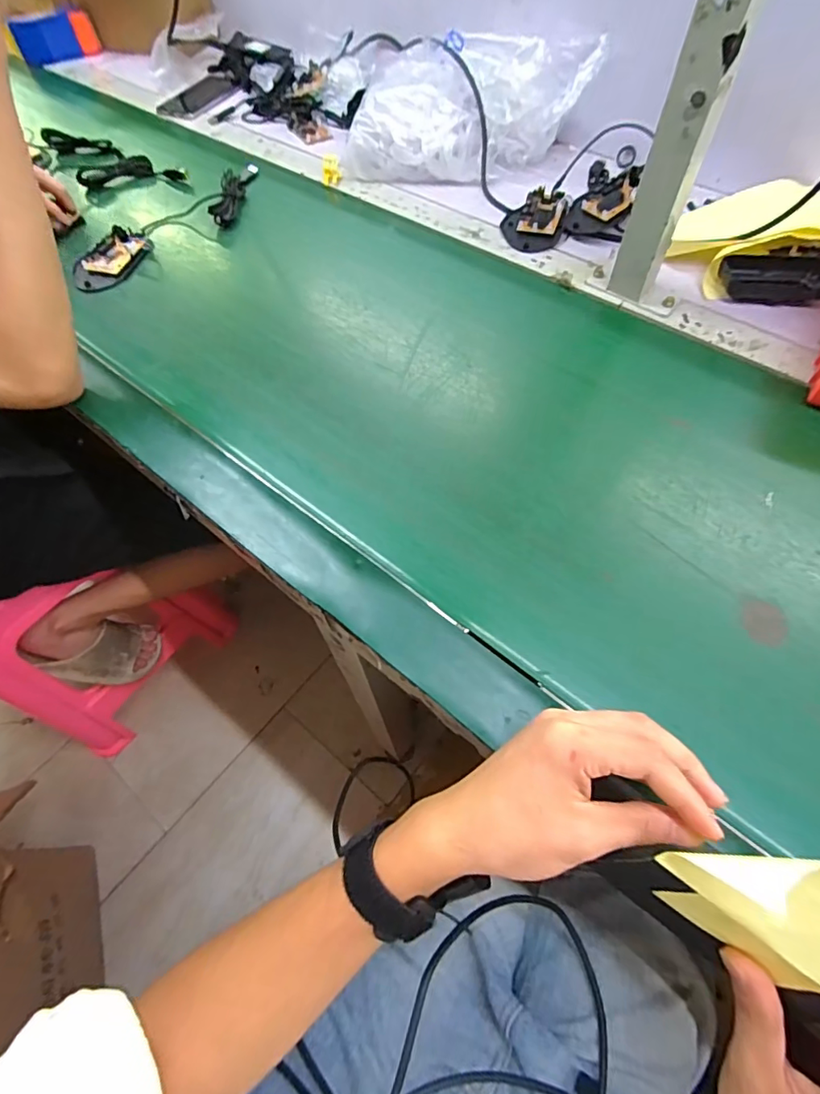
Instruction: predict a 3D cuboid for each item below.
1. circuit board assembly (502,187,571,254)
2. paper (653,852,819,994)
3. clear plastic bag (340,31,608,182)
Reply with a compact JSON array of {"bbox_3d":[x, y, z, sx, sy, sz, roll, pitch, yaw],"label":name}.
[{"bbox_3d":[0.150,-0.394,0.606,0.070,0.022,0.097,15,63,11],"label":"circuit board assembly"},{"bbox_3d":[0.169,0.173,0.228,0.101,0.071,0.030,39,26,-4],"label":"paper"},{"bbox_3d":[0.074,-0.571,0.663,0.322,0.097,0.155,-1,61,2],"label":"clear plastic bag"}]

